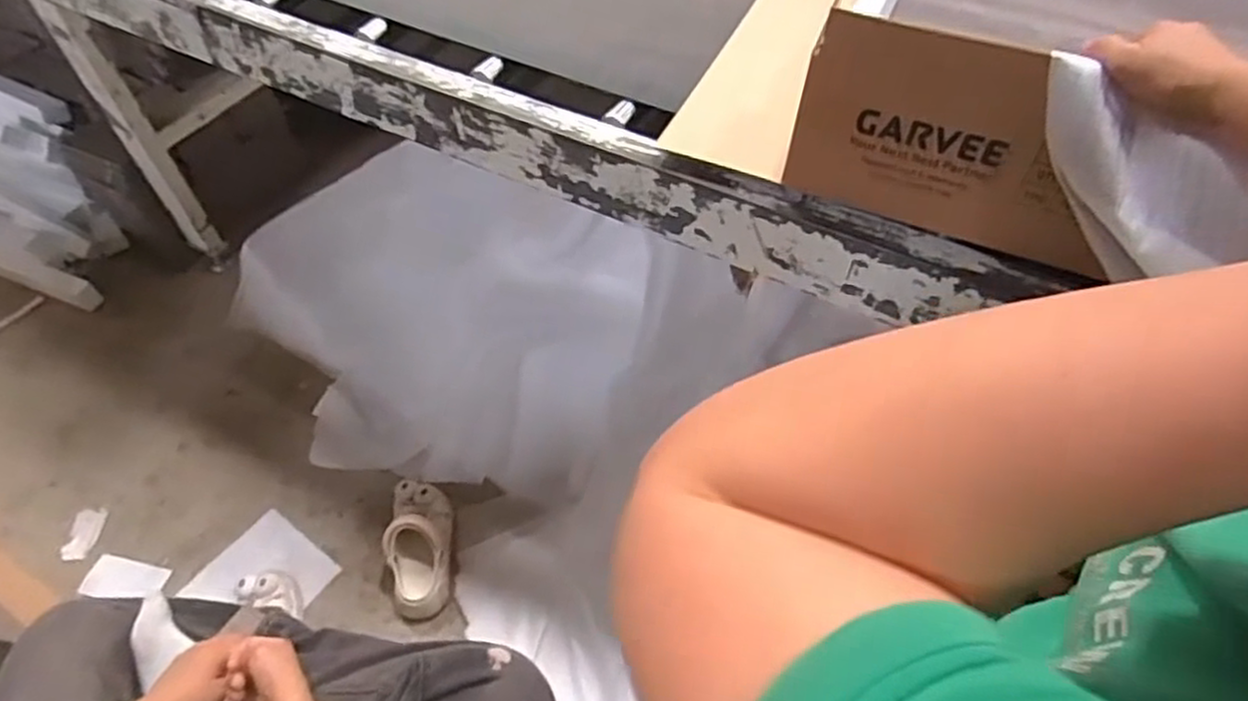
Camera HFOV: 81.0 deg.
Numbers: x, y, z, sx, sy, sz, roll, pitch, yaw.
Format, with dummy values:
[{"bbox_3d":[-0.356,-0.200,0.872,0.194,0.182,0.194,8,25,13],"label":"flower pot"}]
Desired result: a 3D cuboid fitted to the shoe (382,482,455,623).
[{"bbox_3d":[-0.369,0.344,1.308,0.110,0.100,0.255,-7,66,-4],"label":"shoe"}]

